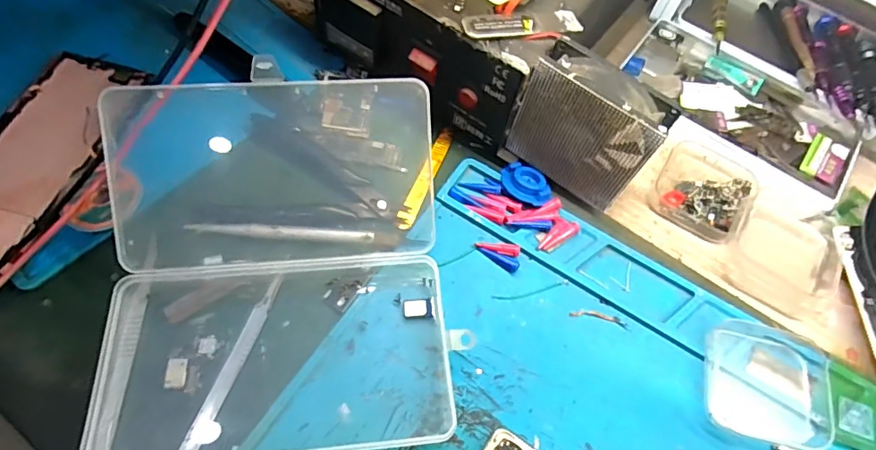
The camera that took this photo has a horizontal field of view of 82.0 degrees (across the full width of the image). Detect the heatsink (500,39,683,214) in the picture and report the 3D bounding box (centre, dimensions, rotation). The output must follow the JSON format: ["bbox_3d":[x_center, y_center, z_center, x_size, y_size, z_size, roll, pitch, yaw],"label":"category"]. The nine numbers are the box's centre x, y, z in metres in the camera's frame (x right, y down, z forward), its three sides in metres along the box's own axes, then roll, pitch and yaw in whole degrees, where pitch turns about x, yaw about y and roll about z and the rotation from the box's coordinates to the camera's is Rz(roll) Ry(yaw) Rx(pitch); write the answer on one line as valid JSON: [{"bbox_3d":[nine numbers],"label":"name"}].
[{"bbox_3d":[0.087,-0.055,0.305,0.079,0.083,0.034,35,66,13],"label":"heatsink"}]

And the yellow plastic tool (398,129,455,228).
[{"bbox_3d":[-0.008,-0.032,0.335,0.011,0.005,0.083,21,63,7],"label":"yellow plastic tool"}]

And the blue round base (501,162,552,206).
[{"bbox_3d":[0.057,-0.026,0.329,0.035,0.007,0.026,27,64,10],"label":"blue round base"}]

